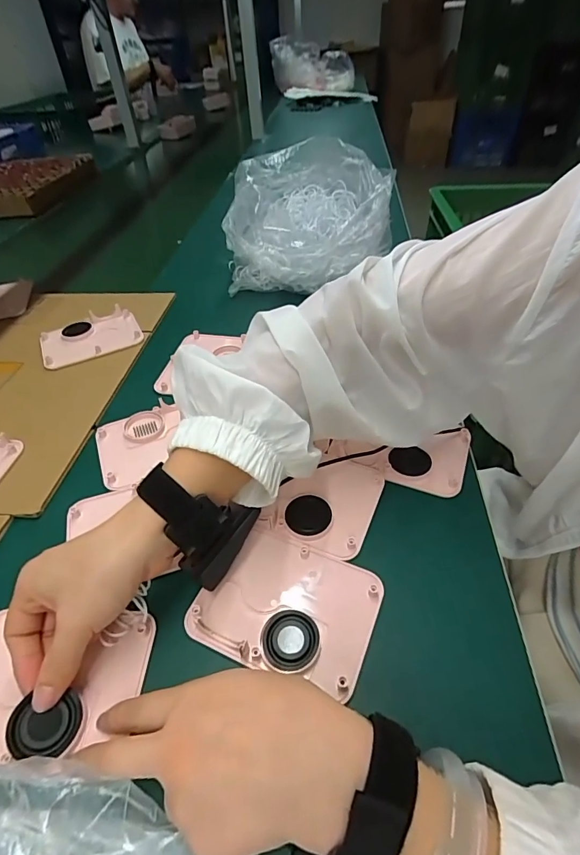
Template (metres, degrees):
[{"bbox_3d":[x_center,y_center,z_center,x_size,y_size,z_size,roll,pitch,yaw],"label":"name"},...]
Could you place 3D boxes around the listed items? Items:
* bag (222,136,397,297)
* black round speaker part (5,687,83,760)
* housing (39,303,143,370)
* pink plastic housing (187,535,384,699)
[{"bbox_3d":[0.023,-0.313,0.665,0.242,0.156,0.241,-5,44,-4],"label":"bag"},{"bbox_3d":[-0.147,0.178,0.256,0.038,0.012,0.030,8,45,-11],"label":"black round speaker part"},{"bbox_3d":[-0.267,-0.122,0.577,0.124,0.017,0.096,-21,47,-19],"label":"housing"},{"bbox_3d":[0.000,0.129,0.315,0.120,0.011,0.094,16,47,18],"label":"pink plastic housing"}]

